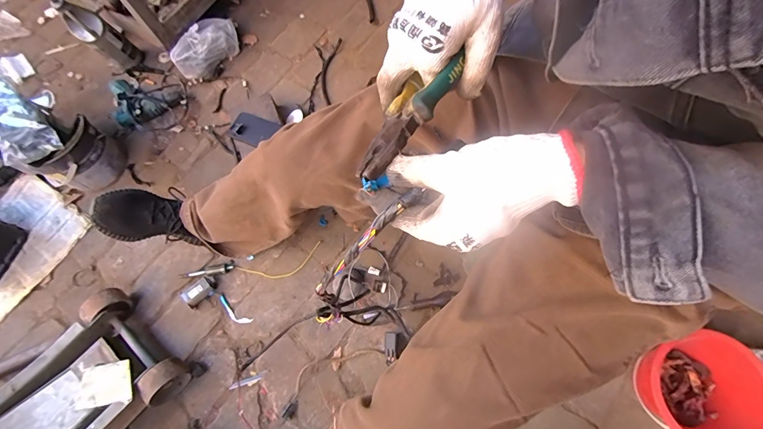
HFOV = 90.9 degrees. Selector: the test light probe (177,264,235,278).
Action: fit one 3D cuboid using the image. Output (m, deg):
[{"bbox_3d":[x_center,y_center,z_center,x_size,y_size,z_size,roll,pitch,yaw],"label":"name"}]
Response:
[{"bbox_3d":[-0.396,0.130,0.845,0.122,0.014,0.018,-11,68,0],"label":"test light probe"}]

